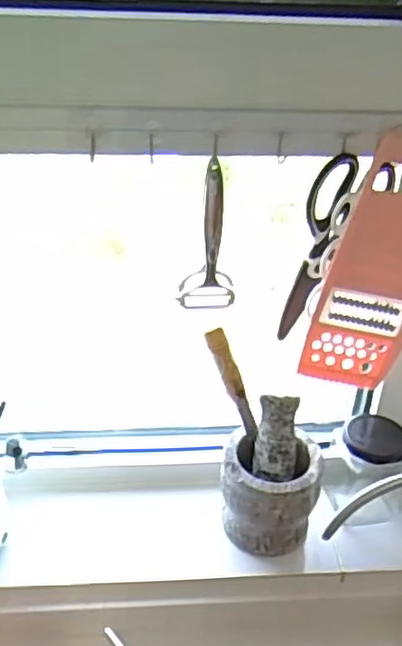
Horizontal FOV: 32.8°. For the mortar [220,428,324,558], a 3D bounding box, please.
[{"bbox_3d":[0.070,0.179,0.715,0.102,0.100,0.083,5,33,2],"label":"mortar"}]

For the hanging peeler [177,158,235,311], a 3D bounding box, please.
[{"bbox_3d":[0.008,-0.078,0.637,0.052,0.152,0.033,5,33,3],"label":"hanging peeler"}]

